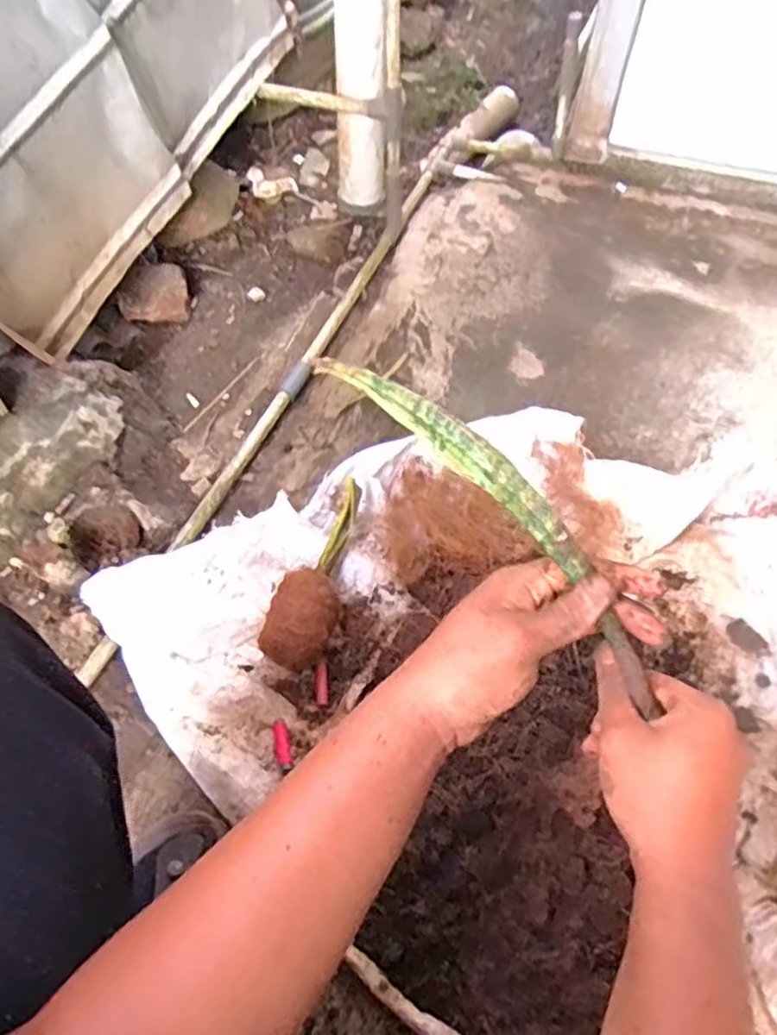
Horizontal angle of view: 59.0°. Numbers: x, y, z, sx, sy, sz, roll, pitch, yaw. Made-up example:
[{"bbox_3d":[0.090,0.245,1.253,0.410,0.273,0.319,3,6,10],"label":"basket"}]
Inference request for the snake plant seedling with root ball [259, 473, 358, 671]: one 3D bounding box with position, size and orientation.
[{"bbox_3d":[-0.077,0.062,0.848,0.078,0.056,0.255,16,58,10],"label":"snake plant seedling with root ball"}]

